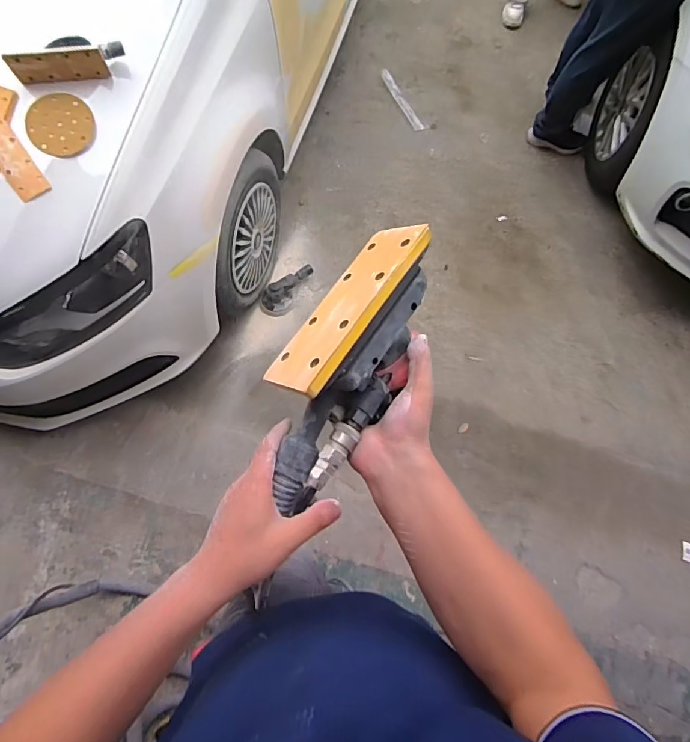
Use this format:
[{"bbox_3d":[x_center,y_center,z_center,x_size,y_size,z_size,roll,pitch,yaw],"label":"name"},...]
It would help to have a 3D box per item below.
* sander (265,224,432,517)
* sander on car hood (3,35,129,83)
[{"bbox_3d":[0.006,-0.013,0.437,0.085,0.106,0.278,18,67,46],"label":"sander"},{"bbox_3d":[-0.628,-0.707,1.030,0.248,0.060,0.059,-12,71,-4],"label":"sander on car hood"}]

